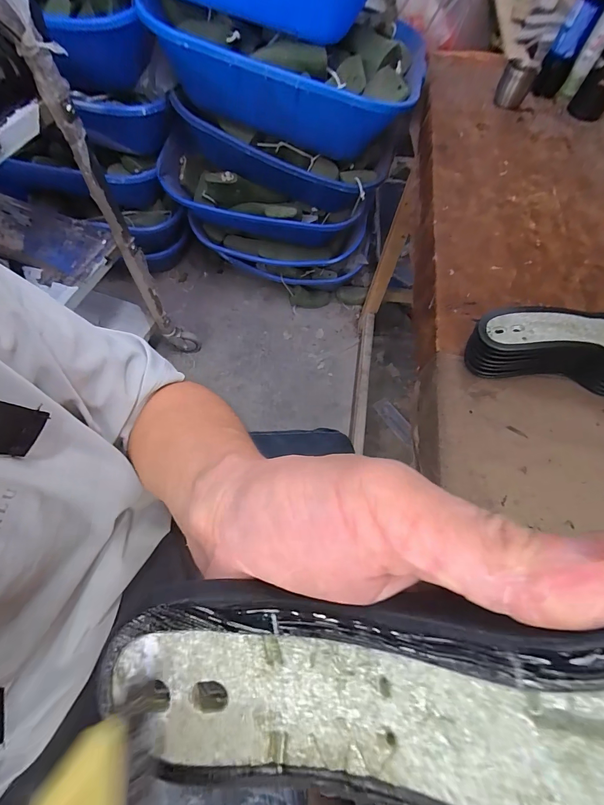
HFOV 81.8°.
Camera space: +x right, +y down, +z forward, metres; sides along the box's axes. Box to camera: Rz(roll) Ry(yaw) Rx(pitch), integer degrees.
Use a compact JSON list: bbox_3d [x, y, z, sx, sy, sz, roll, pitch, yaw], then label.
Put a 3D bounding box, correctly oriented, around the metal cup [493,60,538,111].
[{"bbox_3d":[0.403,-0.599,0.667,0.057,0.063,0.057,1,65,-1],"label":"metal cup"}]

